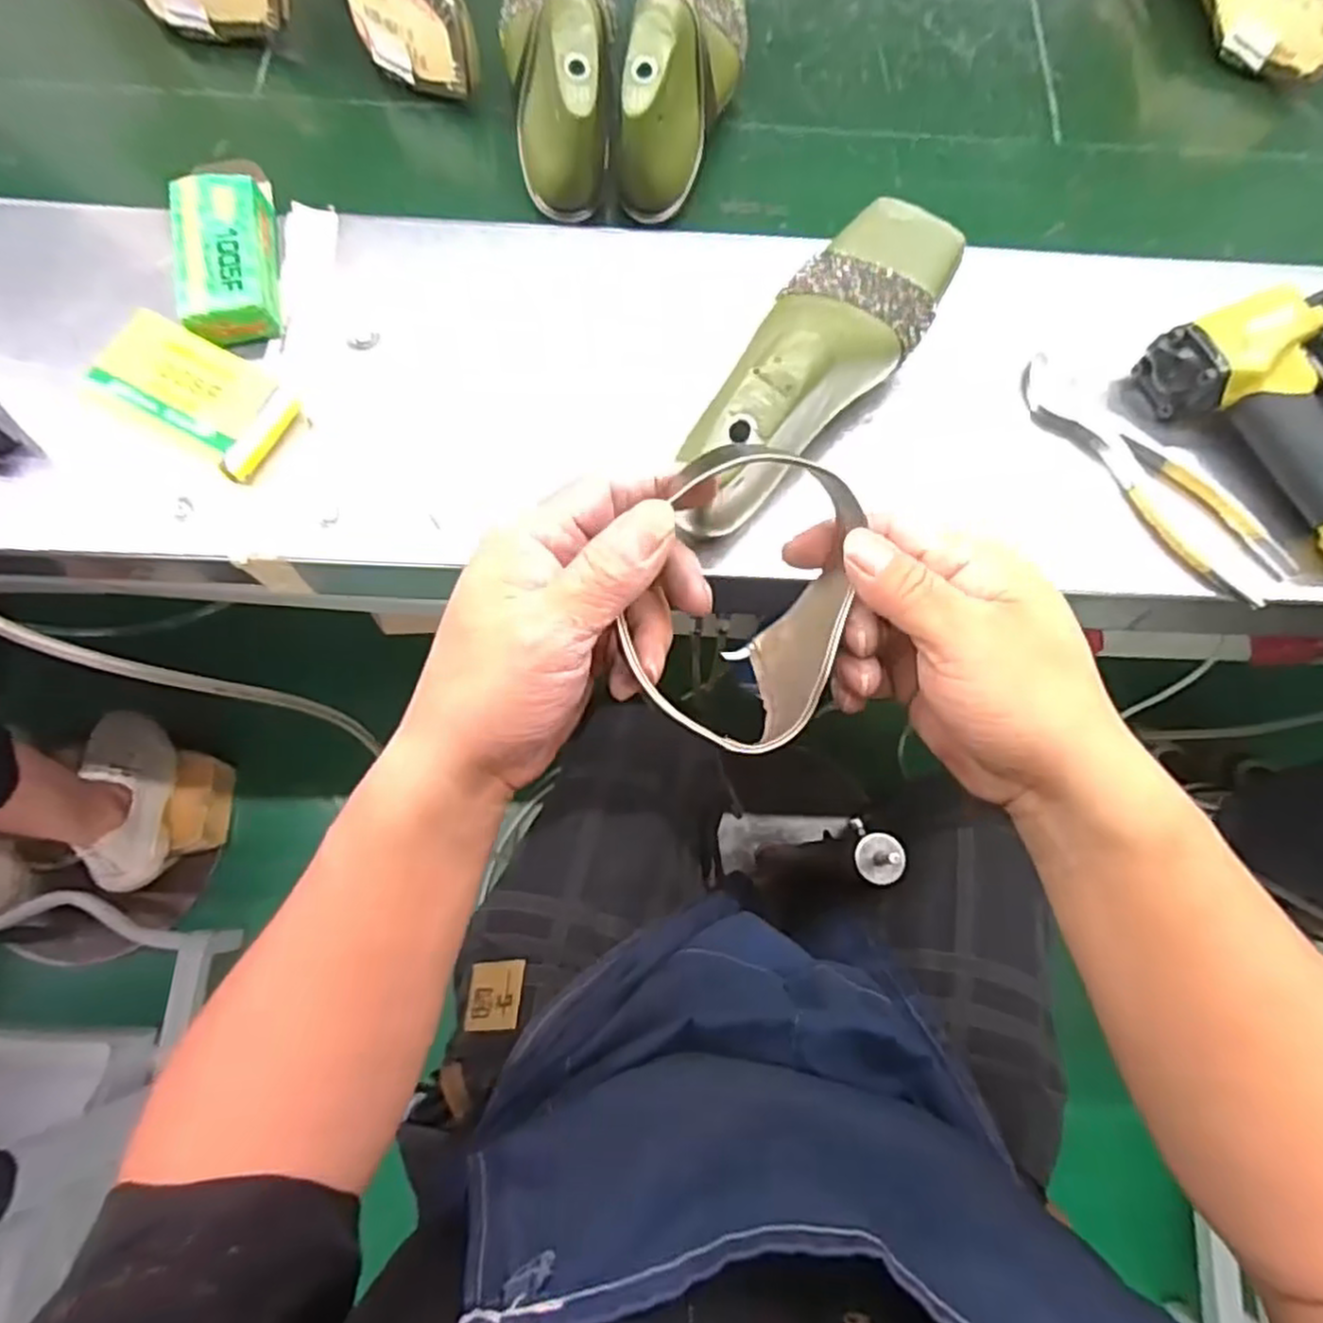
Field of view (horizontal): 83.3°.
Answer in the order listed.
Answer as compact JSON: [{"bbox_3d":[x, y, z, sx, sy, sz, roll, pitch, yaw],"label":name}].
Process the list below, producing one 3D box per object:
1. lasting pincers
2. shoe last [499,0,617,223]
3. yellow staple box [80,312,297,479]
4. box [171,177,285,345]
[{"bbox_3d":[0.297,-0.115,0.455,0.043,0.014,0.195,-39,79,-11],"label":"lasting pincers"},{"bbox_3d":[-0.072,-0.436,0.519,0.077,0.093,0.225,-4,75,-3],"label":"shoe last"},{"bbox_3d":[-0.270,-0.158,0.431,0.112,0.020,0.062,33,76,7],"label":"yellow staple box"},{"bbox_3d":[-0.264,-0.244,0.451,0.051,0.024,0.106,-11,75,-5],"label":"box"}]

